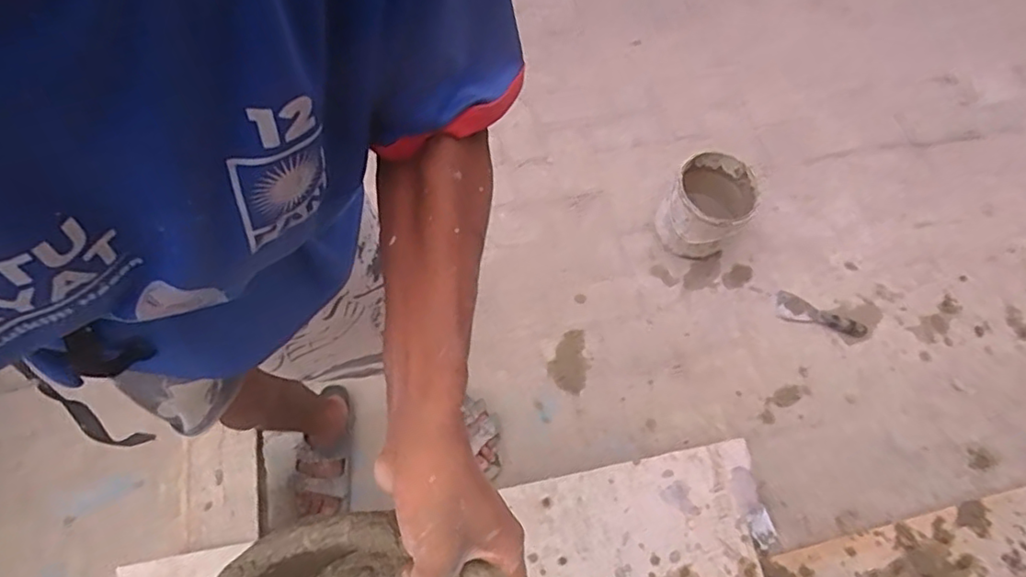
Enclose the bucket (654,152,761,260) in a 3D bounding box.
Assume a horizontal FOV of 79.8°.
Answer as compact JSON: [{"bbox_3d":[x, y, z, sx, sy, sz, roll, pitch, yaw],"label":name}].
[{"bbox_3d":[0.435,-0.187,1.395,0.183,0.179,0.206,31,67,10],"label":"bucket"}]

